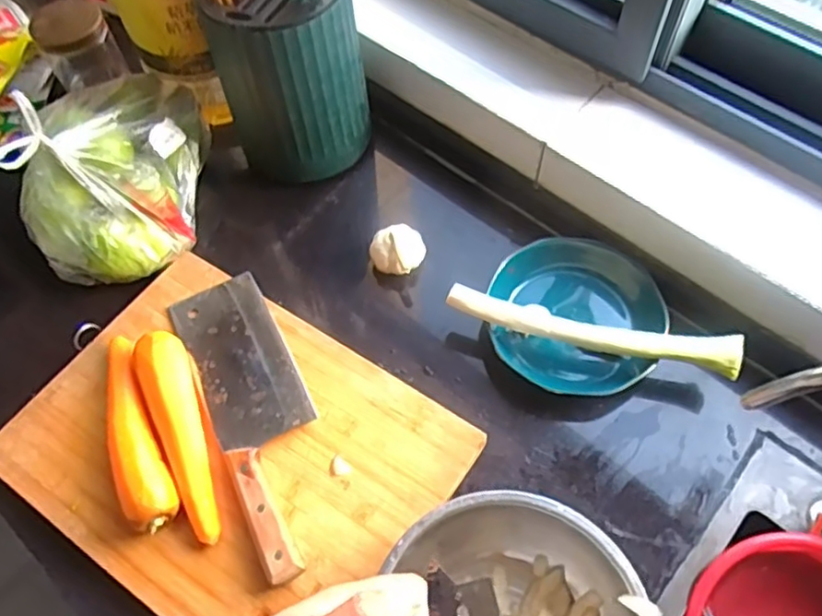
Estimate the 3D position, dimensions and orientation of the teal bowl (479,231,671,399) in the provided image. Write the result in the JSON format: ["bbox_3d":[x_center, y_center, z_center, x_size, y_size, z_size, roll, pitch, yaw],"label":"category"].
[{"bbox_3d":[0.158,0.006,0.631,0.161,0.045,0.144,21,64,13],"label":"teal bowl"}]

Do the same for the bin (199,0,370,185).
[{"bbox_3d":[-0.126,-0.240,0.685,0.150,0.205,0.129,-36,66,-16],"label":"bin"}]

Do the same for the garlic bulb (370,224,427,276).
[{"bbox_3d":[-0.012,-0.057,0.676,0.050,0.043,0.055,-1,61,2],"label":"garlic bulb"}]

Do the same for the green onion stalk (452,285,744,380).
[{"bbox_3d":[0.165,0.018,0.600,0.260,0.030,0.033,14,63,10],"label":"green onion stalk"}]

